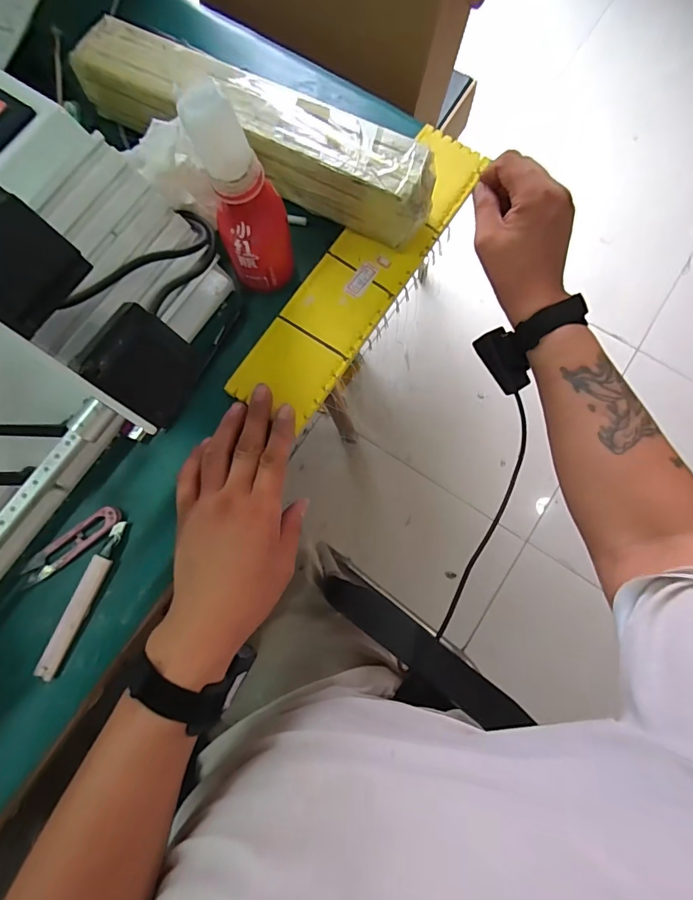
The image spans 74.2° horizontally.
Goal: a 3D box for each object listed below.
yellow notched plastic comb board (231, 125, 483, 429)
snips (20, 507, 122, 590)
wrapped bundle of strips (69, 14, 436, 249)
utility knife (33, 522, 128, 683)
[{"bbox_3d":[0.021,-0.179,0.442,0.078,0.010,0.341,32,80,8],"label":"yellow notched plastic comb board"},{"bbox_3d":[-0.236,0.082,0.391,0.096,0.012,0.022,-38,80,-6],"label":"snips"},{"bbox_3d":[-0.087,-0.306,0.434,0.372,0.061,0.076,28,80,7],"label":"wrapped bundle of strips"},{"bbox_3d":[-0.219,0.123,0.380,0.015,0.009,0.133,23,80,6],"label":"utility knife"}]

